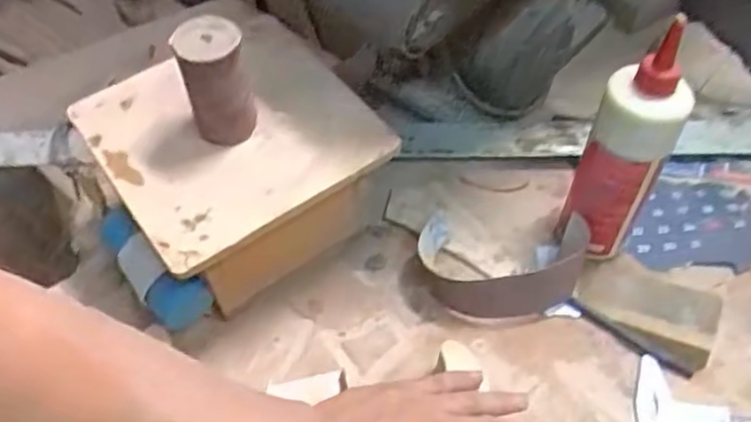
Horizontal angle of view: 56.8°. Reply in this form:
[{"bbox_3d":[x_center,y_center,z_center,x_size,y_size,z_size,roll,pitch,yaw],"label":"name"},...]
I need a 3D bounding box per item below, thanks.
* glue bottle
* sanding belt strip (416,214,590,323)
[{"bbox_3d":[0.203,-0.044,0.581,0.051,0.217,0.062,-20,55,-17],"label":"glue bottle"},{"bbox_3d":[0.110,0.052,0.612,0.148,0.054,0.089,7,52,4],"label":"sanding belt strip"}]

